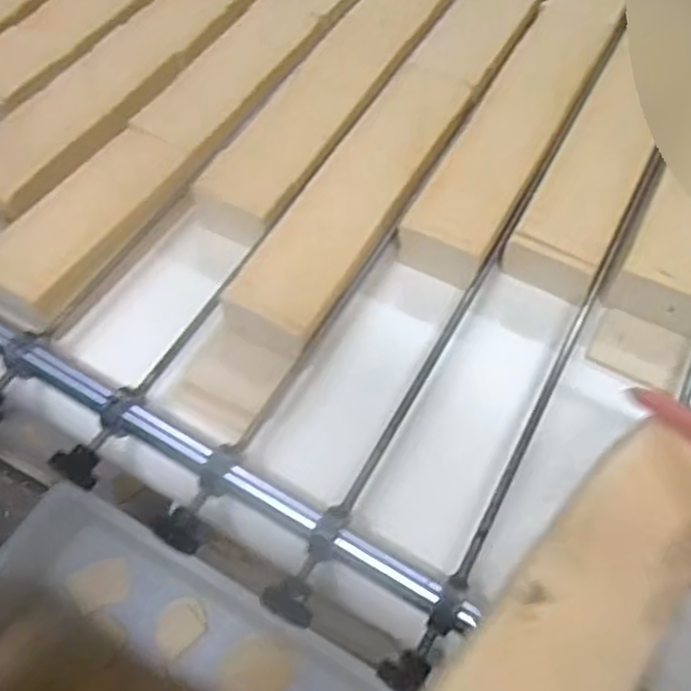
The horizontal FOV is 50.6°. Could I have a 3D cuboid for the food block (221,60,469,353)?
[{"bbox_3d":[0.016,-0.129,0.669,0.087,0.058,0.343,28,63,16],"label":"food block"}]

